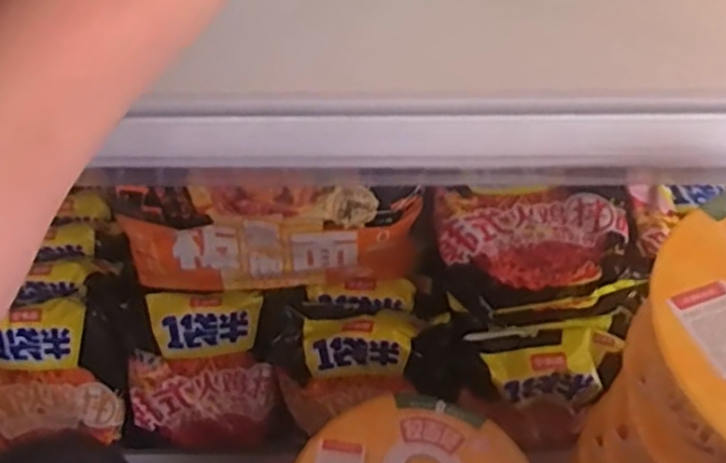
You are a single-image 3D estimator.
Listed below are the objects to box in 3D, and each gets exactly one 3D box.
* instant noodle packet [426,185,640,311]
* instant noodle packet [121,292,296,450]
[{"bbox_3d":[0.129,0.012,0.556,0.153,0.036,0.098,-1,52,0],"label":"instant noodle packet"},{"bbox_3d":[-0.144,0.123,0.646,0.134,0.143,0.045,-3,15,-9],"label":"instant noodle packet"}]

